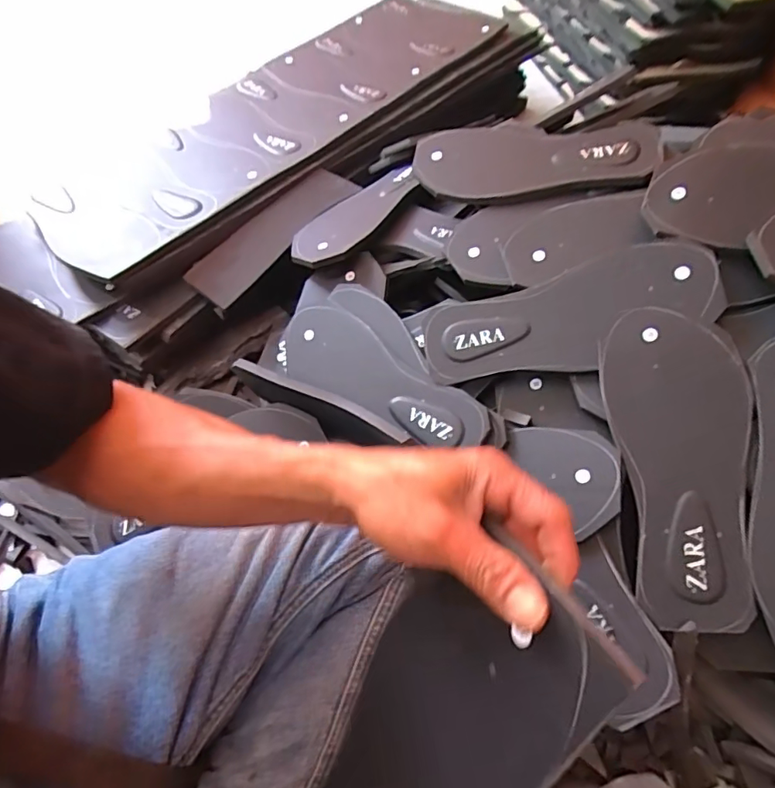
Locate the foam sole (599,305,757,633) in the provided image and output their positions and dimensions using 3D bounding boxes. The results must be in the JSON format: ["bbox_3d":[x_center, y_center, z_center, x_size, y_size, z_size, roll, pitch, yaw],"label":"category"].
[{"bbox_3d":[0.236,0.051,0.401,0.098,0.008,0.242,-10,77,20],"label":"foam sole"}]

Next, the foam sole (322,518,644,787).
[{"bbox_3d":[0.011,0.182,0.260,0.016,0.245,0.102,14,23,-40],"label":"foam sole"}]

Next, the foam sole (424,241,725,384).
[{"bbox_3d":[0.156,-0.068,0.457,0.249,0.010,0.088,-15,74,18],"label":"foam sole"}]

